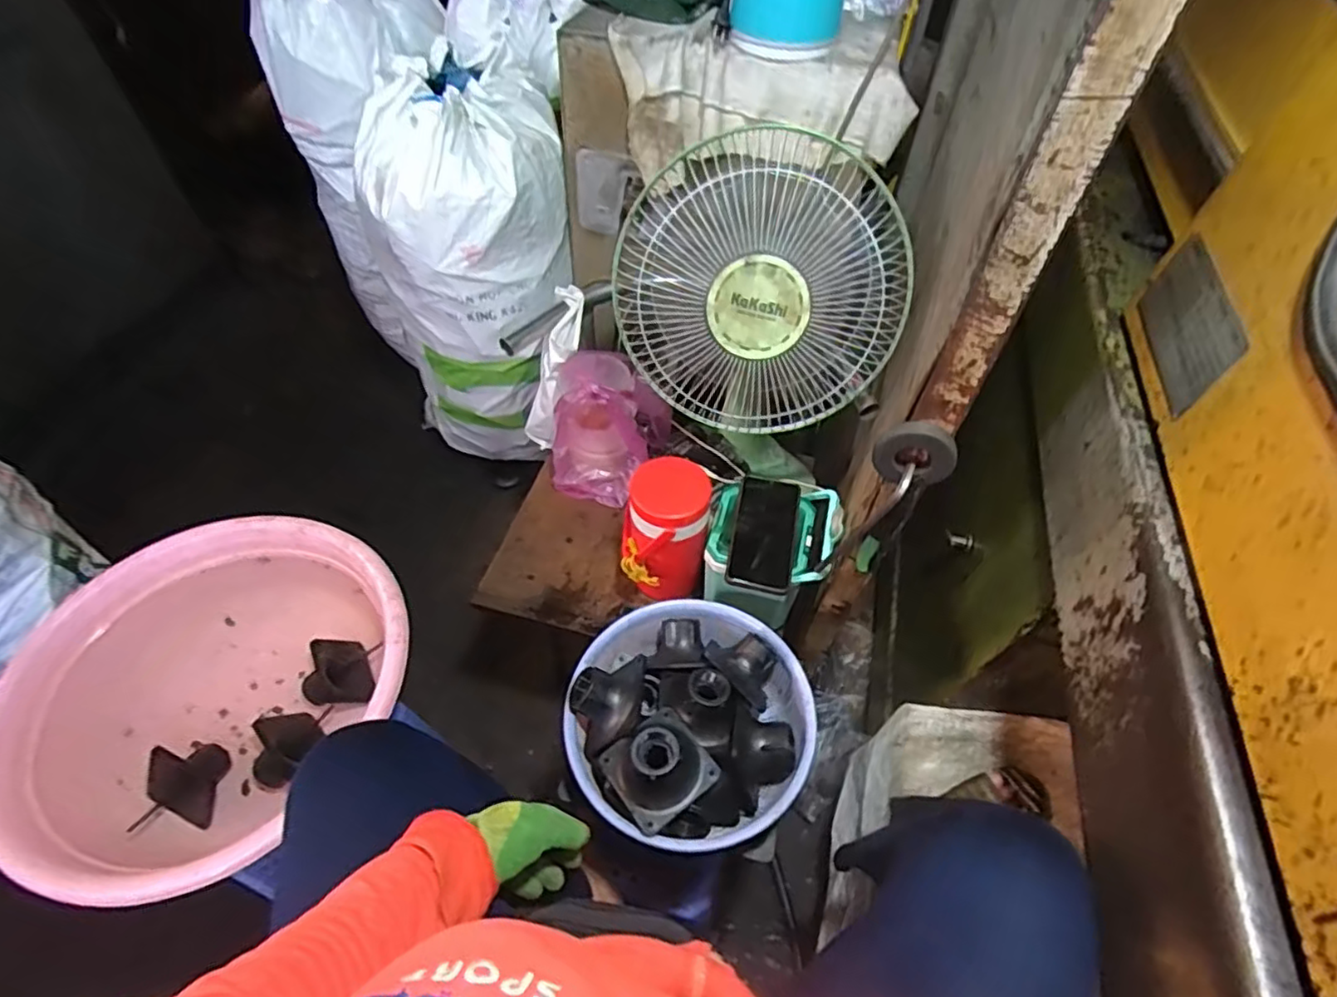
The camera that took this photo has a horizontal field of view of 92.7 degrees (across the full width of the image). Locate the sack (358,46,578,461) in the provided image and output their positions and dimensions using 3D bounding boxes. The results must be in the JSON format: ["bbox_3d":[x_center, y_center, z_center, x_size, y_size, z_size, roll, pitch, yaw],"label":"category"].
[{"bbox_3d":[-0.361,-0.401,1.252,0.323,0.706,0.300,21,54,13],"label":"sack"}]

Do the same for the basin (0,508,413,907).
[{"bbox_3d":[-0.526,0.221,0.744,0.399,0.131,0.401,1,52,-2],"label":"basin"}]

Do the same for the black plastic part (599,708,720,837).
[{"bbox_3d":[-0.009,0.254,0.615,0.092,0.059,0.091,-29,58,-23],"label":"black plastic part"}]

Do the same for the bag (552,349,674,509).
[{"bbox_3d":[-0.096,-0.108,0.983,0.156,0.209,0.142,26,55,17],"label":"bag"}]

